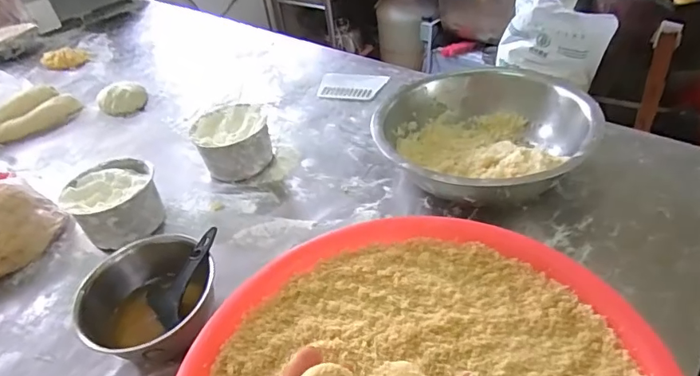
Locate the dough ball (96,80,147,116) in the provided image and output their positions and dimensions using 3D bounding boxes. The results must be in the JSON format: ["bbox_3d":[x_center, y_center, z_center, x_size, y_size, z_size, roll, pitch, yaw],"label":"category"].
[{"bbox_3d":[-0.566,-0.231,1.170,0.110,0.064,0.101,-4,41,3],"label":"dough ball"}]

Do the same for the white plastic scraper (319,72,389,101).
[{"bbox_3d":[0.005,-0.246,1.133,0.157,0.009,0.104,5,42,13],"label":"white plastic scraper"}]

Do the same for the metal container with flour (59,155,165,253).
[{"bbox_3d":[-0.401,0.030,0.819,0.143,0.097,0.136,-23,41,-18],"label":"metal container with flour"}]

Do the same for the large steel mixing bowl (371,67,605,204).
[{"bbox_3d":[0.217,-0.075,0.803,0.338,0.110,0.299,15,45,23],"label":"large steel mixing bowl"}]

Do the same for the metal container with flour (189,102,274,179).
[{"bbox_3d":[-0.225,-0.088,0.921,0.140,0.092,0.153,-13,39,-6],"label":"metal container with flour"}]

